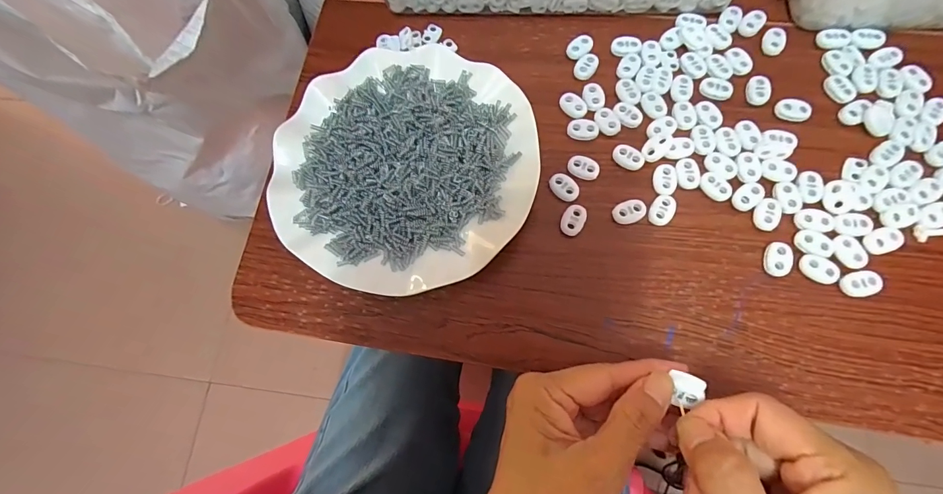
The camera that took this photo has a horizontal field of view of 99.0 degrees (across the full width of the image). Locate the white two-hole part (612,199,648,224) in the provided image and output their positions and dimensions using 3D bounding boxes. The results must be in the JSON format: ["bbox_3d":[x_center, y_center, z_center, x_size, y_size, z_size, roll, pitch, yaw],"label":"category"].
[{"bbox_3d":[0.110,-0.025,0.279,0.024,0.004,0.015,-27,74,-2],"label":"white two-hole part"}]

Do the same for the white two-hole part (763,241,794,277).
[{"bbox_3d":[0.199,0.008,0.261,0.015,0.007,0.023,11,76,8],"label":"white two-hole part"}]

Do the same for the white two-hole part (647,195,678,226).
[{"bbox_3d":[0.132,-0.025,0.277,0.015,0.004,0.022,22,78,11],"label":"white two-hole part"}]

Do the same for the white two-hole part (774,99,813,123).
[{"bbox_3d":[0.231,-0.098,0.288,0.022,0.005,0.016,18,77,10],"label":"white two-hole part"}]

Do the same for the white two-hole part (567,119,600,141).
[{"bbox_3d":[0.083,-0.087,0.298,0.022,0.004,0.016,11,76,8],"label":"white two-hole part"}]

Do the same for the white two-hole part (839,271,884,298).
[{"bbox_3d":[0.244,0.023,0.252,0.022,0.006,0.015,-14,74,1],"label":"white two-hole part"}]

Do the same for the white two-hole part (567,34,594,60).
[{"bbox_3d":[0.086,-0.158,0.318,0.022,0.005,0.016,-36,74,-5],"label":"white two-hole part"}]

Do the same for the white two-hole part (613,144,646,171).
[{"bbox_3d":[0.113,-0.065,0.290,0.022,0.004,0.015,28,79,12],"label":"white two-hole part"}]

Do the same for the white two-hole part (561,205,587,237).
[{"bbox_3d":[0.071,-0.019,0.279,0.015,0.004,0.023,27,79,12],"label":"white two-hole part"}]

